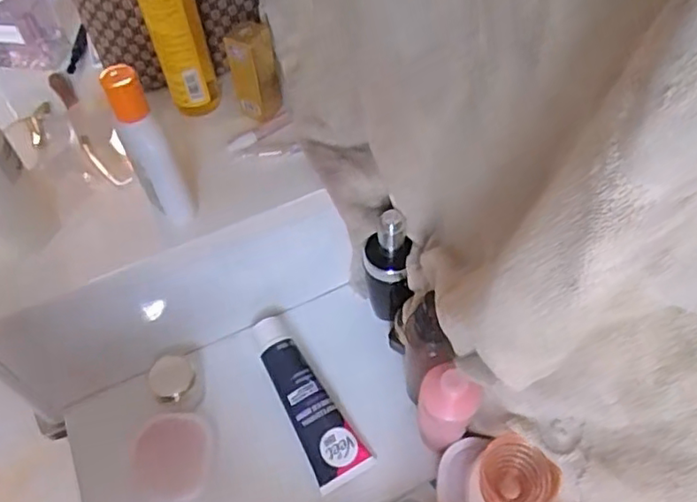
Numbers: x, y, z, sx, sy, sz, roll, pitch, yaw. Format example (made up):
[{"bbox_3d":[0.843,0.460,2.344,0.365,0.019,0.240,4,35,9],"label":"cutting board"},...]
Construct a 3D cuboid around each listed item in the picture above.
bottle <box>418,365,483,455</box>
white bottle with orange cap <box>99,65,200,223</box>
[{"bbox_3d":[0.072,0.118,0.454,0.040,0.102,0.034,35,64,24],"label":"bottle"},{"bbox_3d":[-0.131,-0.063,0.407,0.027,0.142,0.021,-26,58,-14],"label":"white bottle with orange cap"}]

